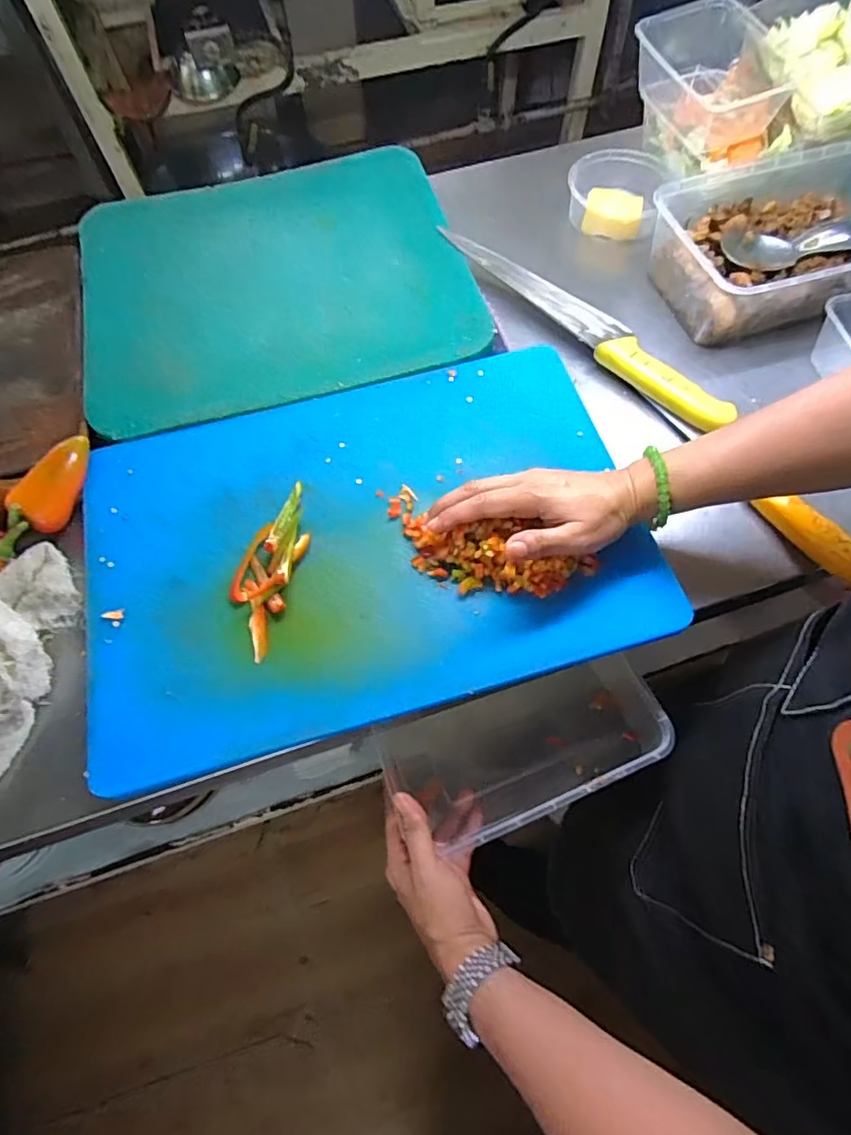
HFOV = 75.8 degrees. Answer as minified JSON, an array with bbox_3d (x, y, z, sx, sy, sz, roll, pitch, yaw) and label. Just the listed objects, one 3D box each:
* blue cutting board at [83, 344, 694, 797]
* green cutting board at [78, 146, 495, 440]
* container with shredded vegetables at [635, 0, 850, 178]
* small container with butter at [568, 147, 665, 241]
[{"bbox_3d":[-0.053,-0.032,0.449,0.434,0.016,0.300,-15,66,-5],"label":"blue cutting board"},{"bbox_3d":[-0.157,-0.305,0.571,0.379,0.018,0.326,-16,66,-5],"label":"green cutting board"},{"bbox_3d":[0.381,-0.543,0.622,0.253,0.102,0.163,-14,66,-5],"label":"container with shredded vegetables"},{"bbox_3d":[0.213,-0.423,0.622,0.101,0.041,0.112,13,66,8],"label":"small container with butter"}]

